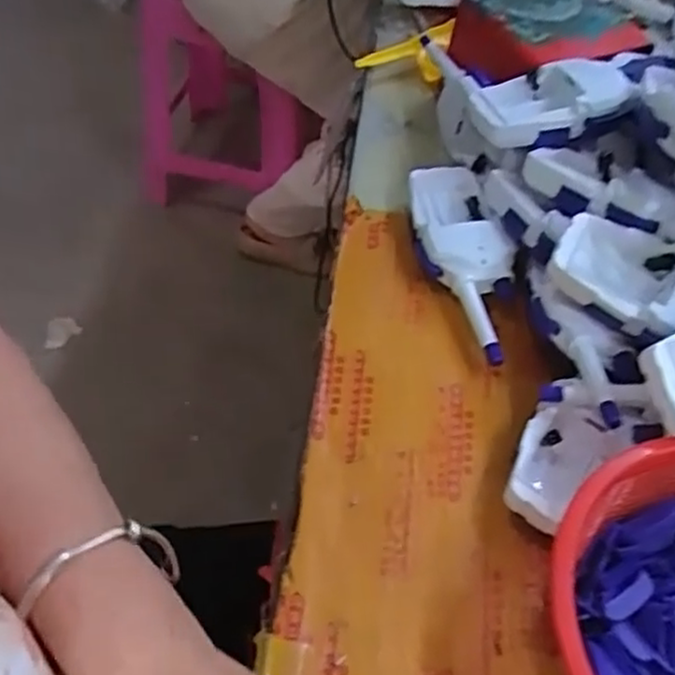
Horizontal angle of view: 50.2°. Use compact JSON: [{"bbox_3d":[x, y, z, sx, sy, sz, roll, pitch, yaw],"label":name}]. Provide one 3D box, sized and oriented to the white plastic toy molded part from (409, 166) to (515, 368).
[{"bbox_3d":[0.089,-0.056,0.502,0.058,0.042,0.162,-8,55,-12],"label":"white plastic toy molded part"}]

